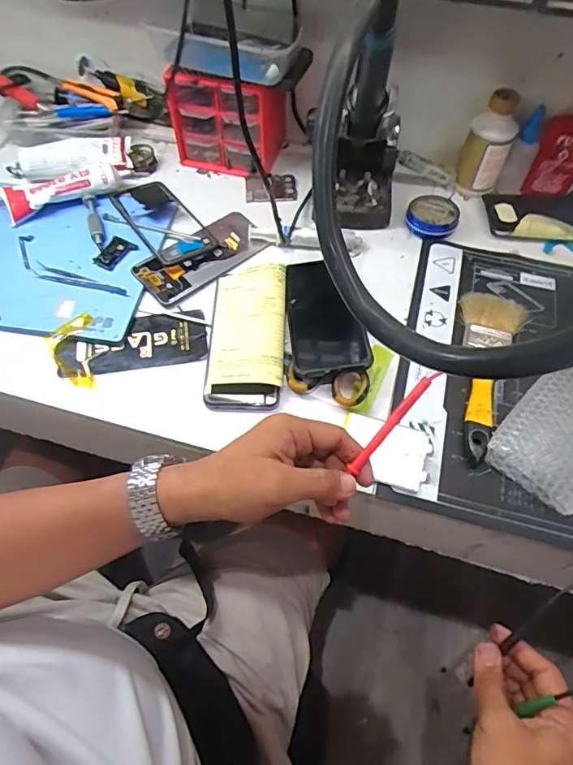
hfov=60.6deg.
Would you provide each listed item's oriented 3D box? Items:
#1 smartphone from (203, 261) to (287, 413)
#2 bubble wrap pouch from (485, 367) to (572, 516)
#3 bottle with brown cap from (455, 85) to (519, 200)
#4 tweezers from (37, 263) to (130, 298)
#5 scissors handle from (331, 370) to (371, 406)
[{"bbox_3d":[-0.041,-0.053,0.508,0.081,0.023,0.163,-4,60,3],"label":"smartphone"},{"bbox_3d":[0.265,0.035,0.460,0.085,0.020,0.165,40,67,21],"label":"bubble wrap pouch"},{"bbox_3d":[0.243,-0.289,0.591,0.047,0.105,0.040,-20,61,-11],"label":"bottle with brown cap"},{"bbox_3d":[-0.229,-0.113,0.550,0.114,0.008,0.015,16,60,9],"label":"tweezers"},{"bbox_3d":[0.063,0.006,0.482,0.036,0.020,0.035,22,62,13],"label":"scissors handle"}]

